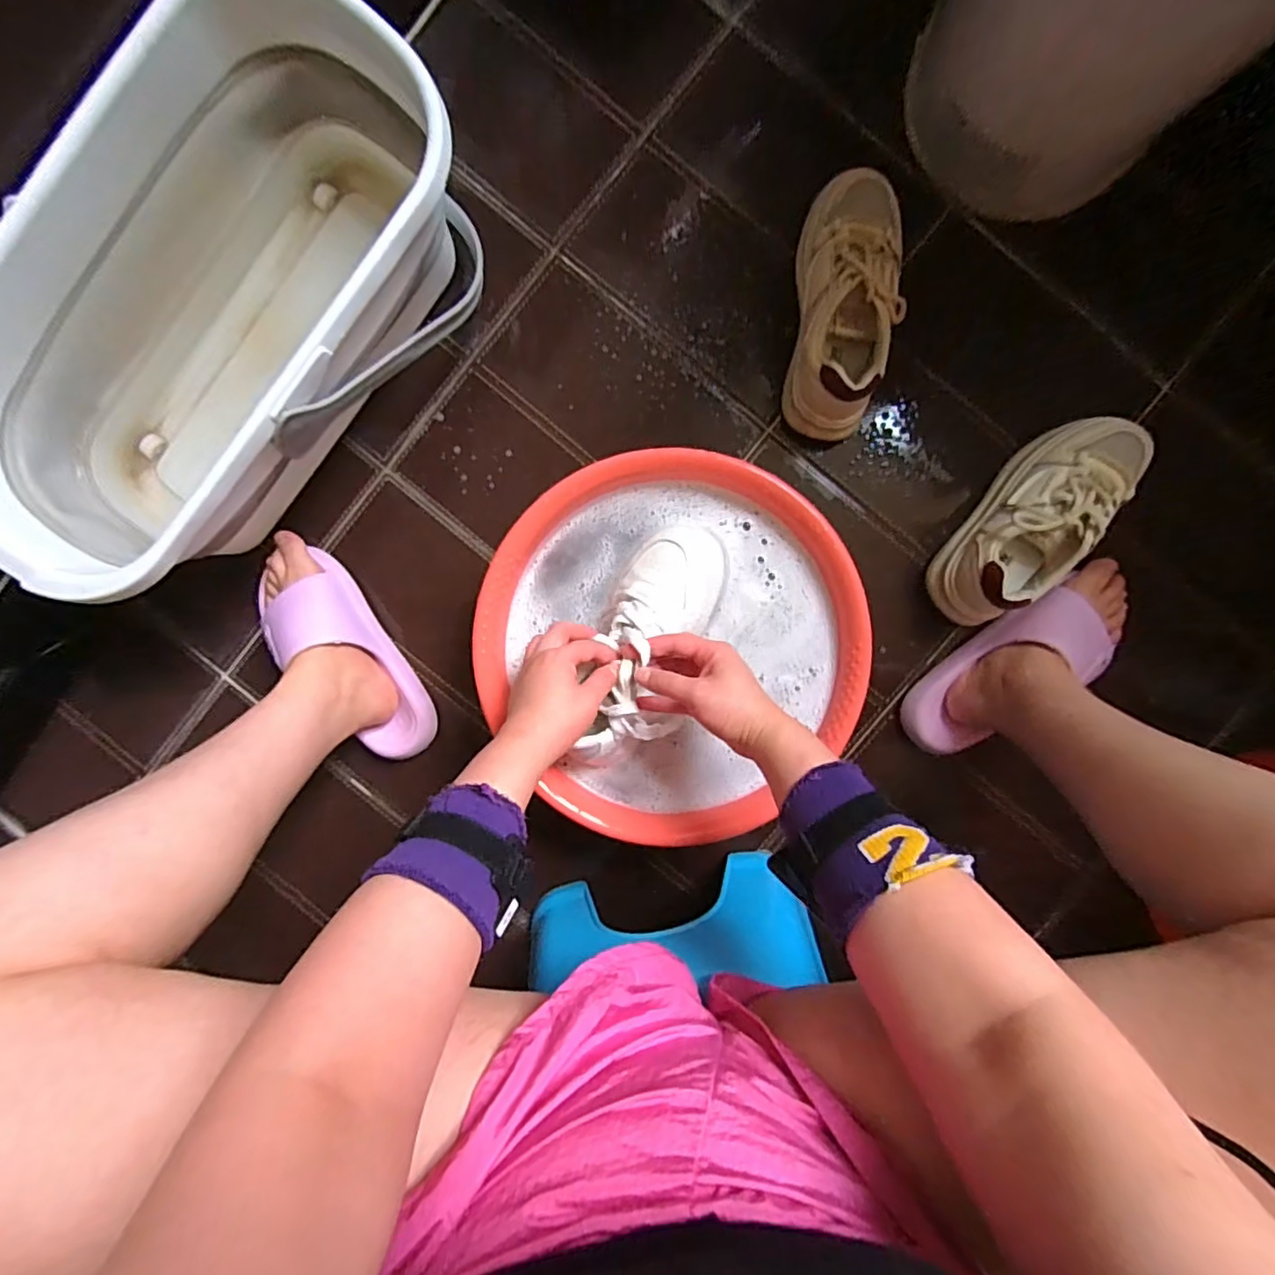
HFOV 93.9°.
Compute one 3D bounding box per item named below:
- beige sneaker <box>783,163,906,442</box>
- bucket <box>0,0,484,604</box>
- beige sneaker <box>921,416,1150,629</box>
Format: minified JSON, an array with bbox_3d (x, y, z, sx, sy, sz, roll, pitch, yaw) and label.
[{"bbox_3d":[0.205,-0.325,0.583,0.091,0.103,0.244,5,95,0],"label":"beige sneaker"},{"bbox_3d":[-0.368,-0.275,0.552,0.253,0.196,0.512,40,94,-3],"label":"bucket"},{"bbox_3d":[0.397,-0.117,0.595,0.084,0.107,0.242,38,94,-3],"label":"beige sneaker"}]

